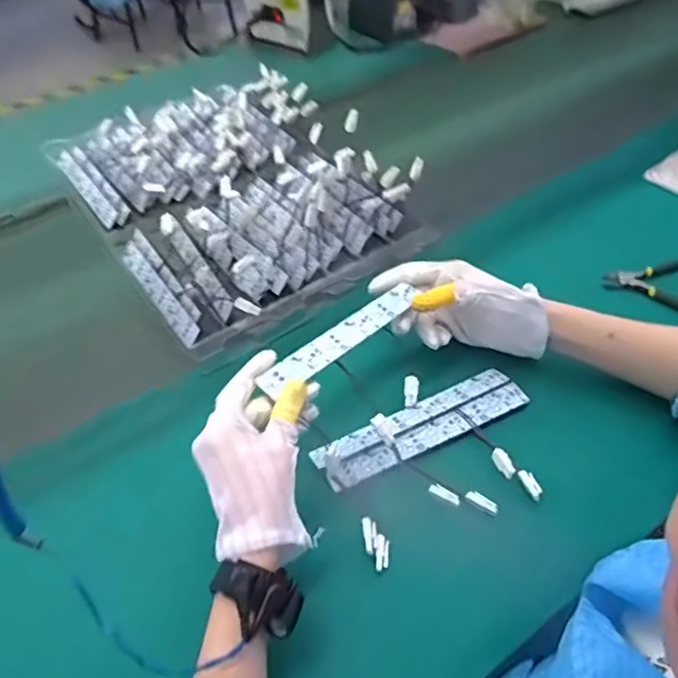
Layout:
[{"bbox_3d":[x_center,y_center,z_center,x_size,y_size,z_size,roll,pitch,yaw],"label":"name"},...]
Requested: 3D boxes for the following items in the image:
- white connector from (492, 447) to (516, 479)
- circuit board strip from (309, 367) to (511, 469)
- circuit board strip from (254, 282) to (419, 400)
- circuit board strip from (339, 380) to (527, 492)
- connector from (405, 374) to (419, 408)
[{"bbox_3d":[0.133,0.099,0.479,0.012,0.010,0.025,-21,60,-14],"label":"white connector"},{"bbox_3d":[0.064,0.066,0.521,0.188,0.007,0.024,-23,49,-16],"label":"circuit board strip"},{"bbox_3d":[0.004,-0.002,0.490,0.024,0.005,0.179,42,49,17],"label":"circuit board strip"},{"bbox_3d":[0.082,0.080,0.511,0.181,0.004,0.024,-22,64,-16],"label":"circuit board strip"},{"bbox_3d":[0.064,0.046,0.529,0.012,0.028,0.008,3,3,8],"label":"connector"}]

